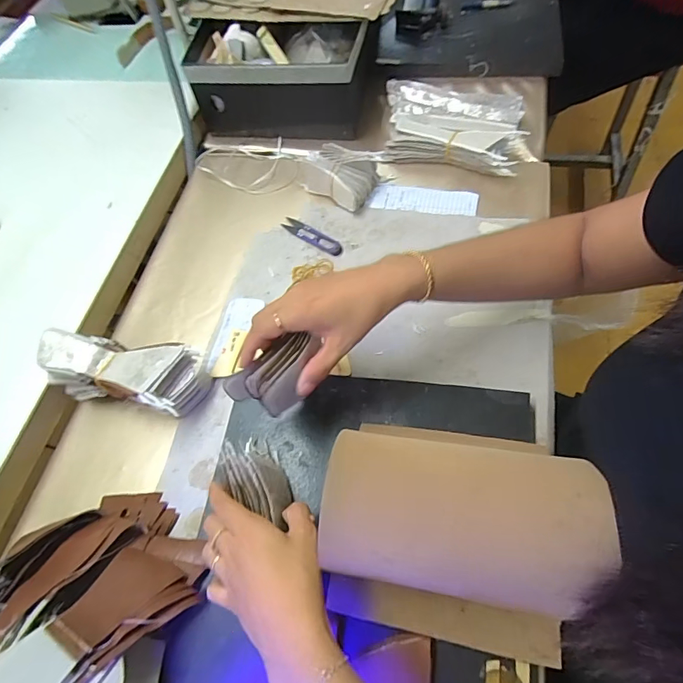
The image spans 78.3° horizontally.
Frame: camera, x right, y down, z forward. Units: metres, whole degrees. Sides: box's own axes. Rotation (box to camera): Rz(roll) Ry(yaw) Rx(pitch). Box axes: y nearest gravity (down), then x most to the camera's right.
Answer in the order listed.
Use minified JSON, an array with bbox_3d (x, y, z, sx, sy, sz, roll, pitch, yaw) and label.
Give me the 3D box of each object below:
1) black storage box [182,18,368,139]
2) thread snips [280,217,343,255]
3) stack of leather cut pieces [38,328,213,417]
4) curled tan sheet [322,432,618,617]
[{"bbox_3d":[-0.106,-0.404,0.645,0.283,0.113,0.127,6,65,11],"label":"black storage box"},{"bbox_3d":[-0.040,-0.144,0.570,0.099,0.004,0.022,31,72,20],"label":"thread snips"},{"bbox_3d":[-0.239,0.031,0.470,0.166,0.083,0.080,8,66,12],"label":"stack of leather cut pieces"},{"bbox_3d":[0.076,0.113,0.283,0.174,0.060,0.102,7,64,7],"label":"curled tan sheet"}]

